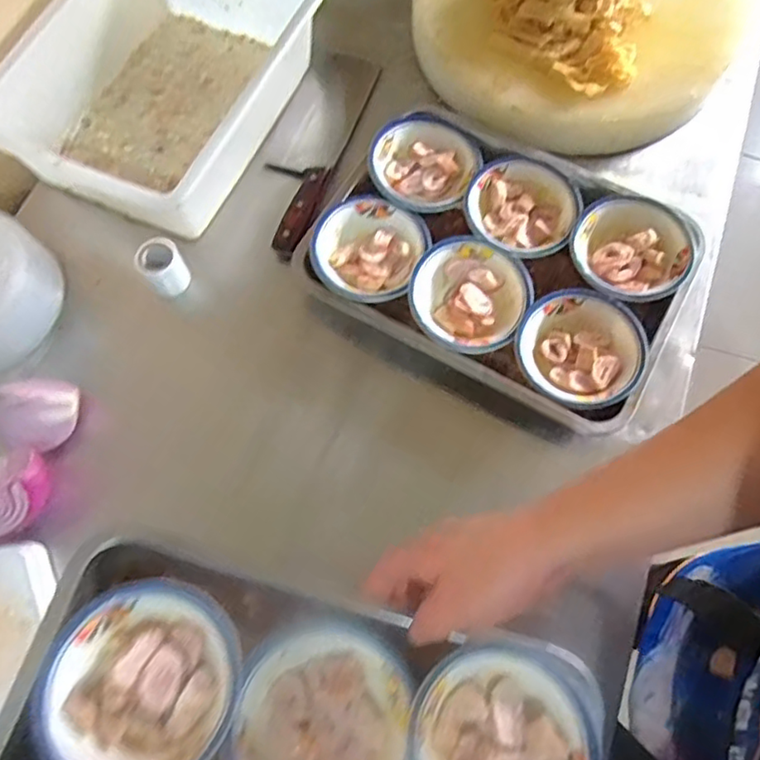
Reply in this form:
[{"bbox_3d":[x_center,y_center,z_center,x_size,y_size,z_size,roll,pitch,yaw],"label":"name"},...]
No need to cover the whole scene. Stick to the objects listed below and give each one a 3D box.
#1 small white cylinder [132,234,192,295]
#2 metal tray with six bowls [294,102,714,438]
[{"bbox_3d":[-0.239,-0.125,0.690,0.050,0.052,0.047,0,69,1],"label":"small white cylinder"},{"bbox_3d":[0.129,-0.142,0.700,0.410,0.054,0.287,28,72,11],"label":"metal tray with six bowls"}]

